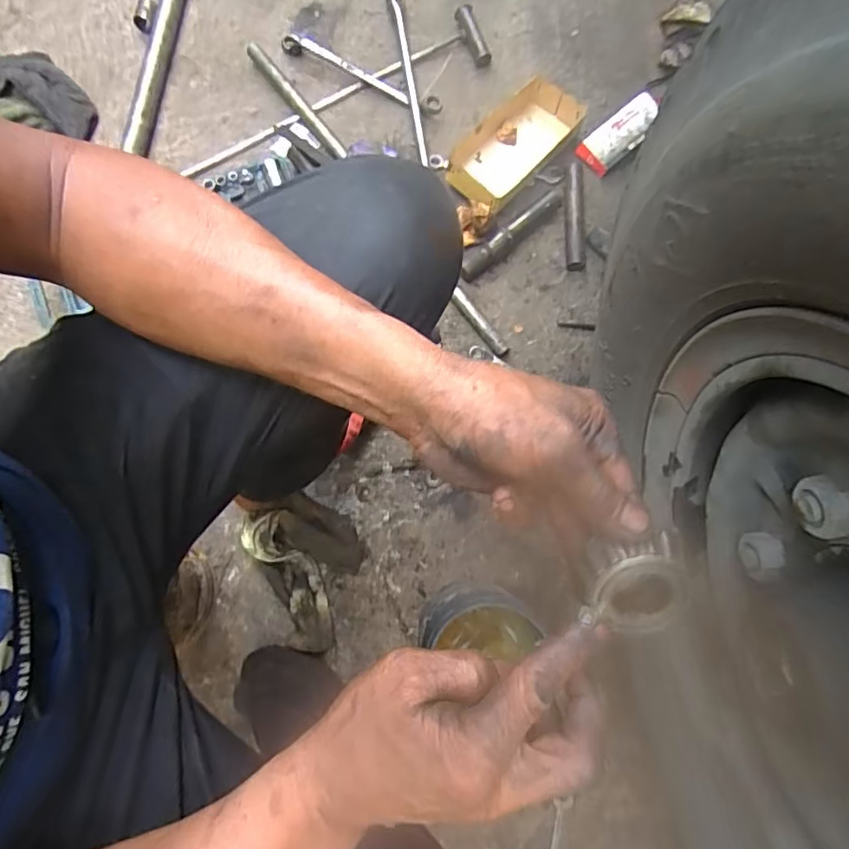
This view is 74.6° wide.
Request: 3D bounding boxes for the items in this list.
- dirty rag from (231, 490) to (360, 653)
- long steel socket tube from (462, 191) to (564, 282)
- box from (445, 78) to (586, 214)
[{"bbox_3d":[-0.146,0.172,0.719,0.122,0.035,0.203,-30,79,-6],"label":"dirty rag"},{"bbox_3d":[0.123,-0.284,0.815,0.193,0.032,0.035,-42,83,-8],"label":"long steel socket tube"},{"bbox_3d":[0.130,-0.408,0.831,0.105,0.058,0.224,41,81,6],"label":"box"}]

